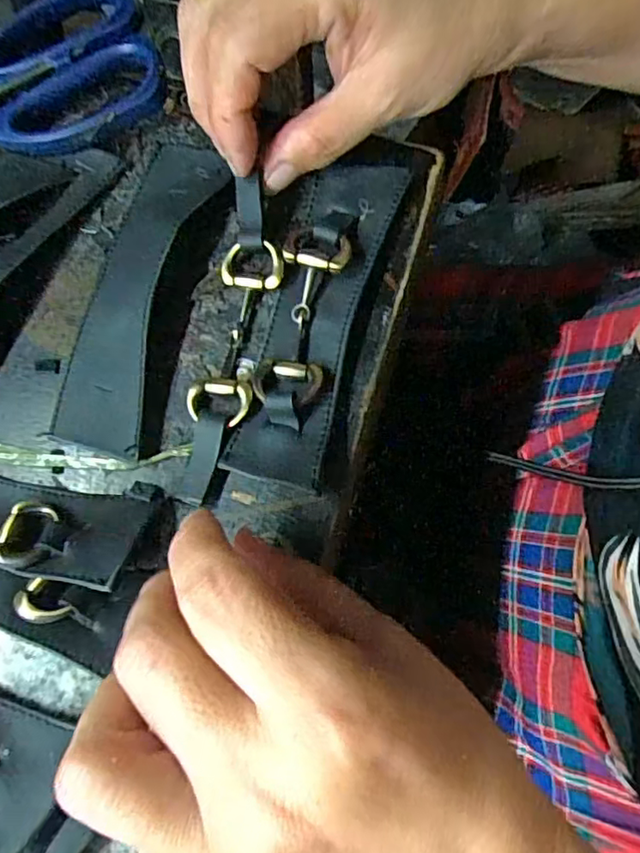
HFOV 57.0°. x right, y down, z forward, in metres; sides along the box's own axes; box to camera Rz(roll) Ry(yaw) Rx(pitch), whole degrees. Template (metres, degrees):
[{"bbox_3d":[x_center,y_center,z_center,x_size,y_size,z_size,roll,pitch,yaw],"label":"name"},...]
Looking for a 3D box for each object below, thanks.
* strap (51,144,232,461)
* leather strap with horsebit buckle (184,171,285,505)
[{"bbox_3d":[-0.070,-0.053,0.229,0.036,0.021,0.128,13,77,7],"label":"strap"},{"bbox_3d":[-0.032,-0.033,0.222,0.025,0.013,0.123,9,80,2],"label":"leather strap with horsebit buckle"}]

